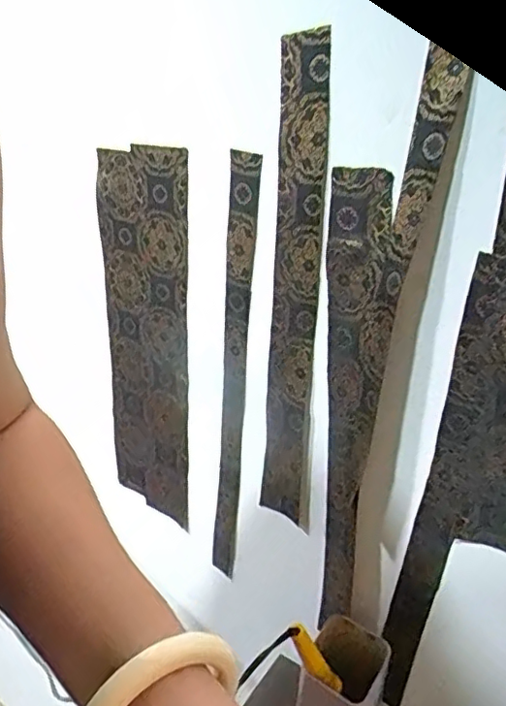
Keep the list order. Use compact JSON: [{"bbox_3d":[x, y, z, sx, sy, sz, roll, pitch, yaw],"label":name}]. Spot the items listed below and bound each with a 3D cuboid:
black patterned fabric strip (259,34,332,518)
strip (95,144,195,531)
[{"bbox_3d":[0.035,-0.031,0.469,0.049,0.400,0.004,17,27,29],"label":"black patterned fabric strip"},{"bbox_3d":[-0.105,-0.002,0.586,0.116,0.380,0.007,15,27,31],"label":"strip"}]

